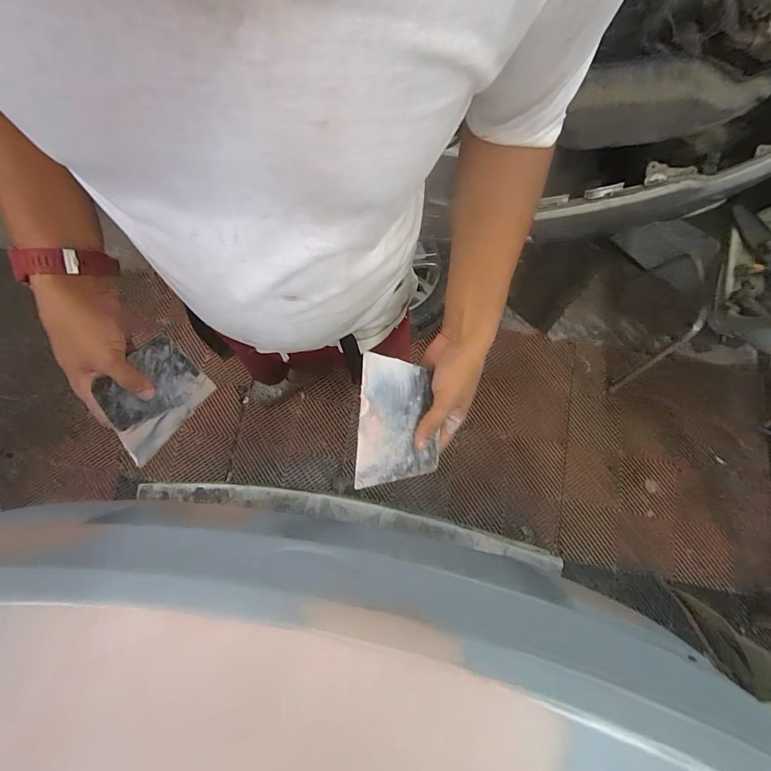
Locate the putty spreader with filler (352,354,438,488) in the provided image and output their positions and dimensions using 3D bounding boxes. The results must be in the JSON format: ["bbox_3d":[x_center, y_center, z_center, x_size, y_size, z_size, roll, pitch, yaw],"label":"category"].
[{"bbox_3d":[0.015,0.040,0.412,0.094,0.004,0.139,3,91,-22],"label":"putty spreader with filler"}]

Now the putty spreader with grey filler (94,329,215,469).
[{"bbox_3d":[-0.267,0.010,0.429,0.006,0.099,0.136,-10,36,20],"label":"putty spreader with grey filler"}]

